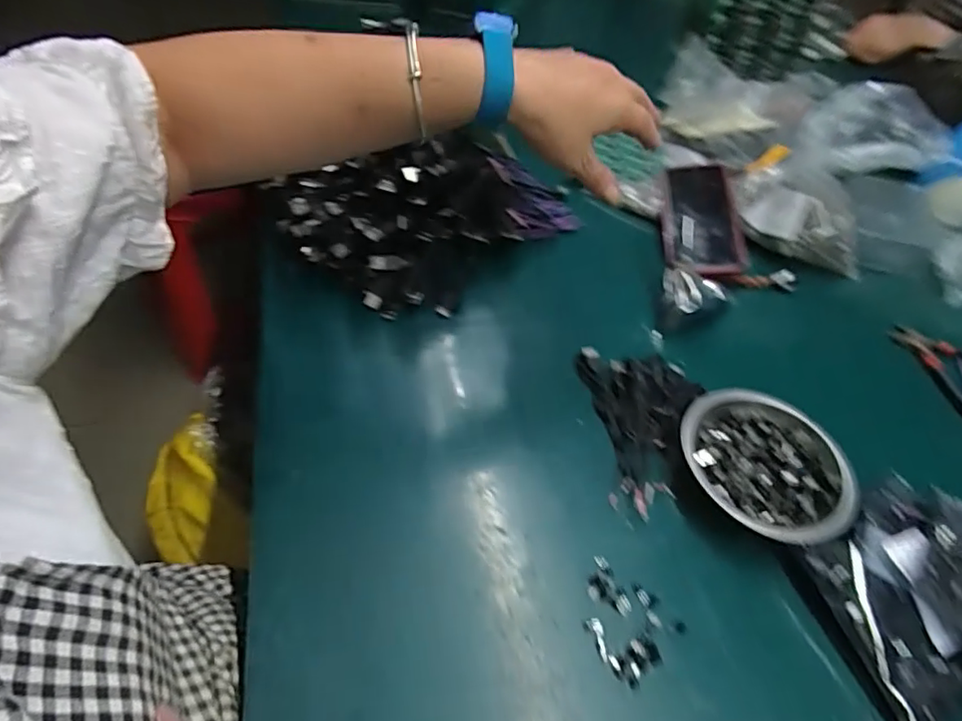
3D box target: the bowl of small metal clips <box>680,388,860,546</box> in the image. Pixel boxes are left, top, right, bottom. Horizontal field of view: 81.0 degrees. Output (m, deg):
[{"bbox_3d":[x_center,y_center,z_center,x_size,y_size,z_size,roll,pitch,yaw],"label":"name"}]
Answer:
[{"bbox_3d":[0.225,0.086,0.454,0.126,0.033,0.131,3,50,-4],"label":"bowl of small metal clips"}]

